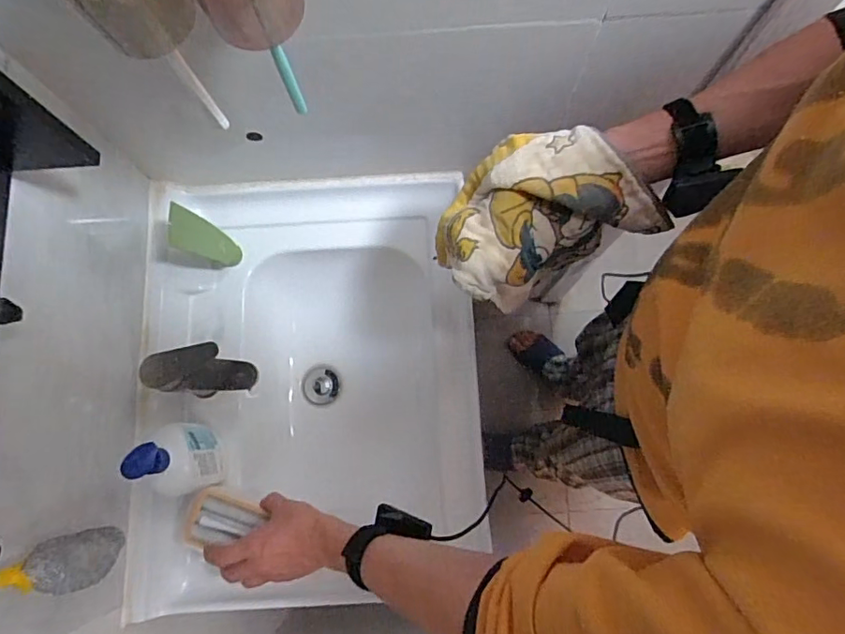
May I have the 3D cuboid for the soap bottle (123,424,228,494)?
[{"bbox_3d":[-0.308,0.182,0.673,0.058,0.185,0.092,-10,78,-1],"label":"soap bottle"}]

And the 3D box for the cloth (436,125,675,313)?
[{"bbox_3d":[0.117,-0.104,0.550,0.193,0.120,0.145,-31,79,-5],"label":"cloth"}]

